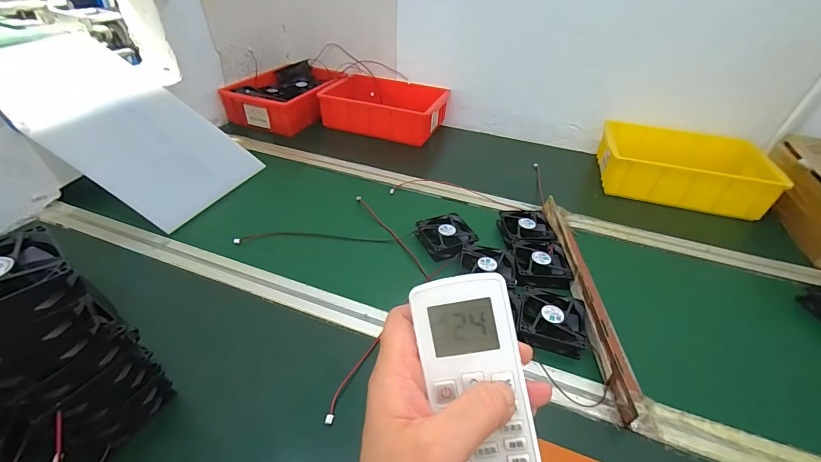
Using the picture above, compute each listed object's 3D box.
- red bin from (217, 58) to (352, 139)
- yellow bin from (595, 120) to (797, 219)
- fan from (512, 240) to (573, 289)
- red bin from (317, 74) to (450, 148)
[{"bbox_3d":[-0.317,-0.362,0.970,0.220,0.088,0.270,14,40,15],"label":"red bin"},{"bbox_3d":[0.553,-0.129,0.746,0.297,0.088,0.175,14,40,15],"label":"yellow bin"},{"bbox_3d":[0.200,0.052,0.562,0.080,0.027,0.085,6,39,5],"label":"fan"},{"bbox_3d":[-0.063,-0.321,0.943,0.294,0.084,0.192,14,41,15],"label":"red bin"}]

